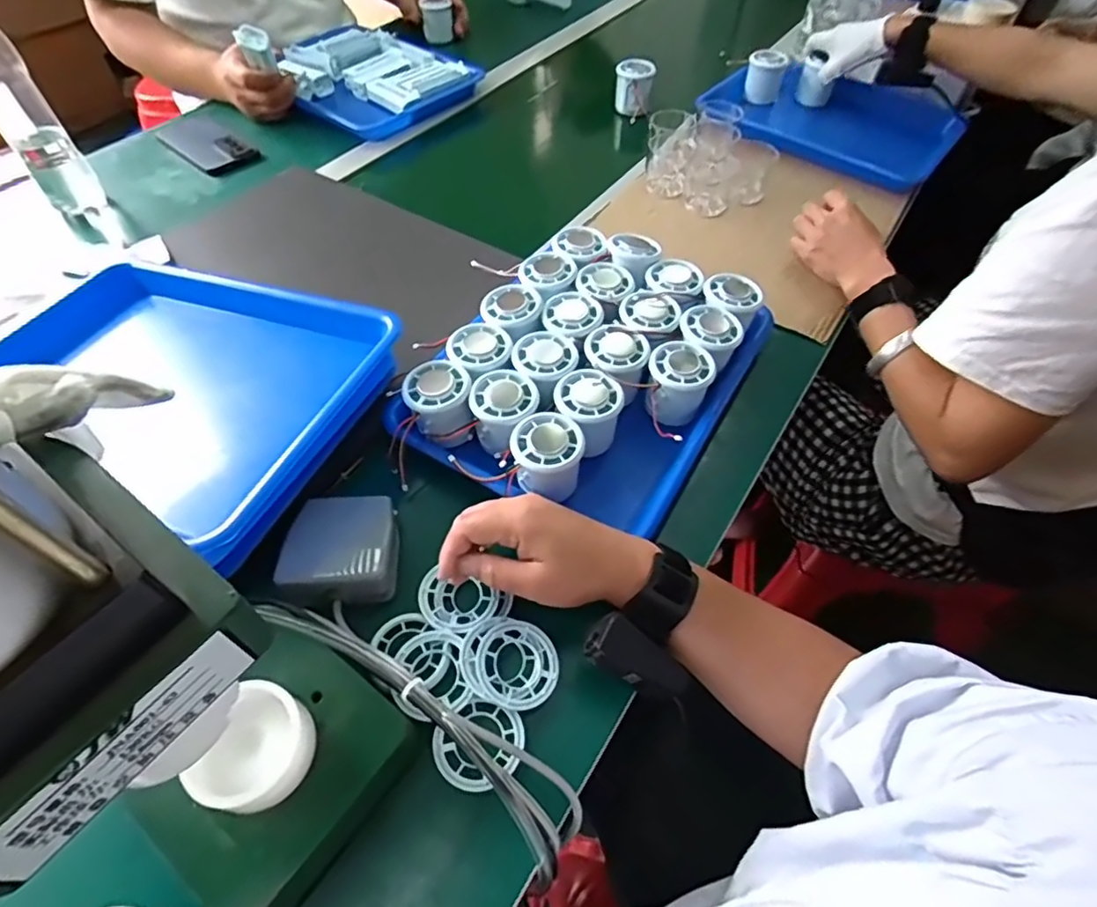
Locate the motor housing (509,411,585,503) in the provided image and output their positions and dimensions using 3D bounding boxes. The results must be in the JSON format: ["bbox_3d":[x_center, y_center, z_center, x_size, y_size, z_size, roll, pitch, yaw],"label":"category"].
[{"bbox_3d":[-0.001,0.005,0.464,0.053,0.050,0.054,4,54,3],"label":"motor housing"}]

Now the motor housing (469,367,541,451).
[{"bbox_3d":[-0.036,-0.032,0.489,0.055,0.045,0.058,0,54,0],"label":"motor housing"}]

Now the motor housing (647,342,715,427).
[{"bbox_3d":[0.113,-0.057,0.516,0.052,0.060,0.056,14,55,10],"label":"motor housing"}]

